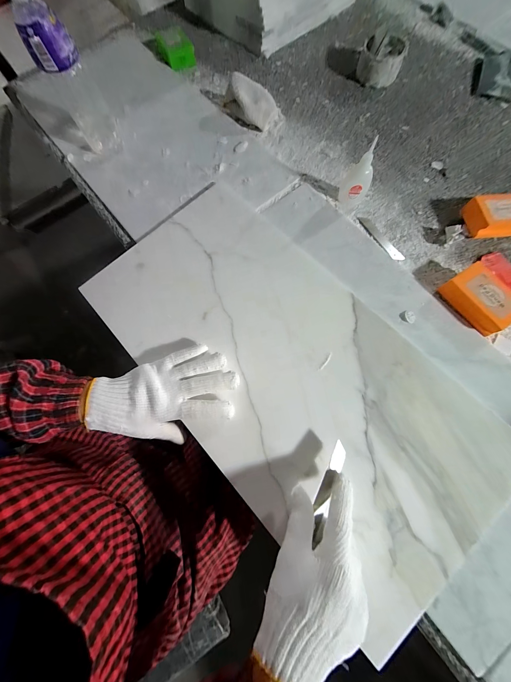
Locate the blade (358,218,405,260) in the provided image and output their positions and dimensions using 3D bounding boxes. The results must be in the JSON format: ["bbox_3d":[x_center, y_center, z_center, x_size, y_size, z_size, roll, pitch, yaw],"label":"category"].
[{"bbox_3d":[0.209,-0.171,0.401,0.021,0.004,0.099,-30,76,-6],"label":"blade"}]

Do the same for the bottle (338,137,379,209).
[{"bbox_3d":[0.162,-0.259,0.377,0.044,0.093,0.033,23,76,8],"label":"bottle"}]

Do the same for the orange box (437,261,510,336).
[{"bbox_3d":[0.323,-0.060,0.343,0.053,0.030,0.090,-35,76,-8],"label":"orange box"}]

